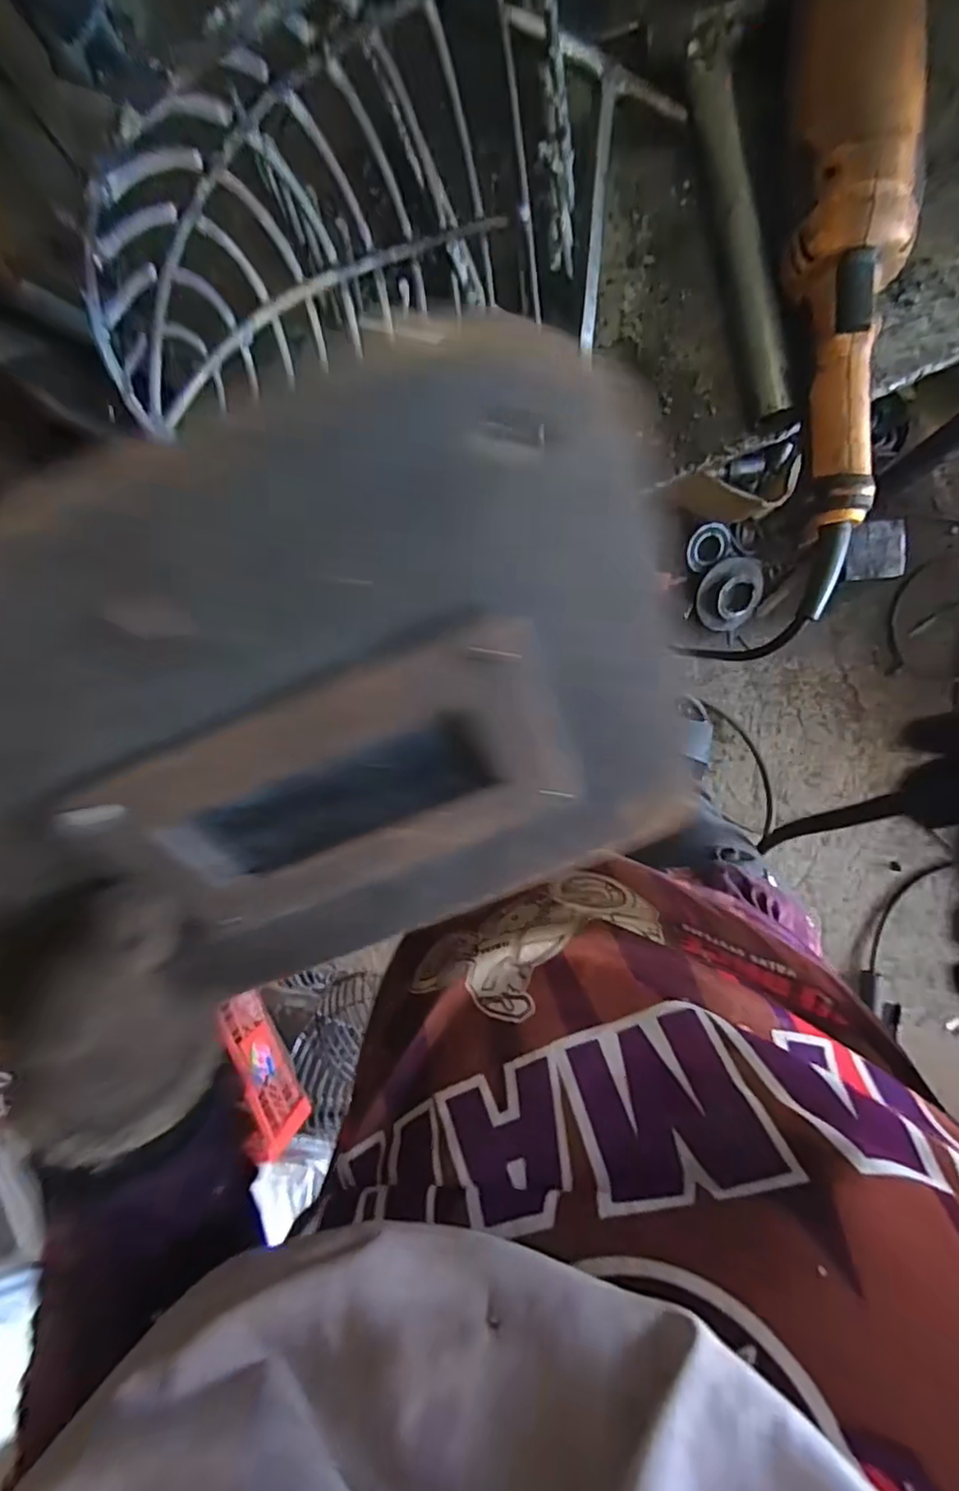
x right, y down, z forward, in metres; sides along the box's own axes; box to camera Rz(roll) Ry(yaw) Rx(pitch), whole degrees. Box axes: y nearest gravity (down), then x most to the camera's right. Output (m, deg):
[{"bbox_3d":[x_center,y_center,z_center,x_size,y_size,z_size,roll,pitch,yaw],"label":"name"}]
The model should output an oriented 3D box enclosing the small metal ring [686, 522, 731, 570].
[{"bbox_3d":[0.422,-0.368,1.127,0.086,0.012,0.074,-30,110,11],"label":"small metal ring"}]

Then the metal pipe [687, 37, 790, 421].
[{"bbox_3d":[0.149,-0.295,0.351,0.019,0.015,0.212,-11,91,9],"label":"metal pipe"}]

